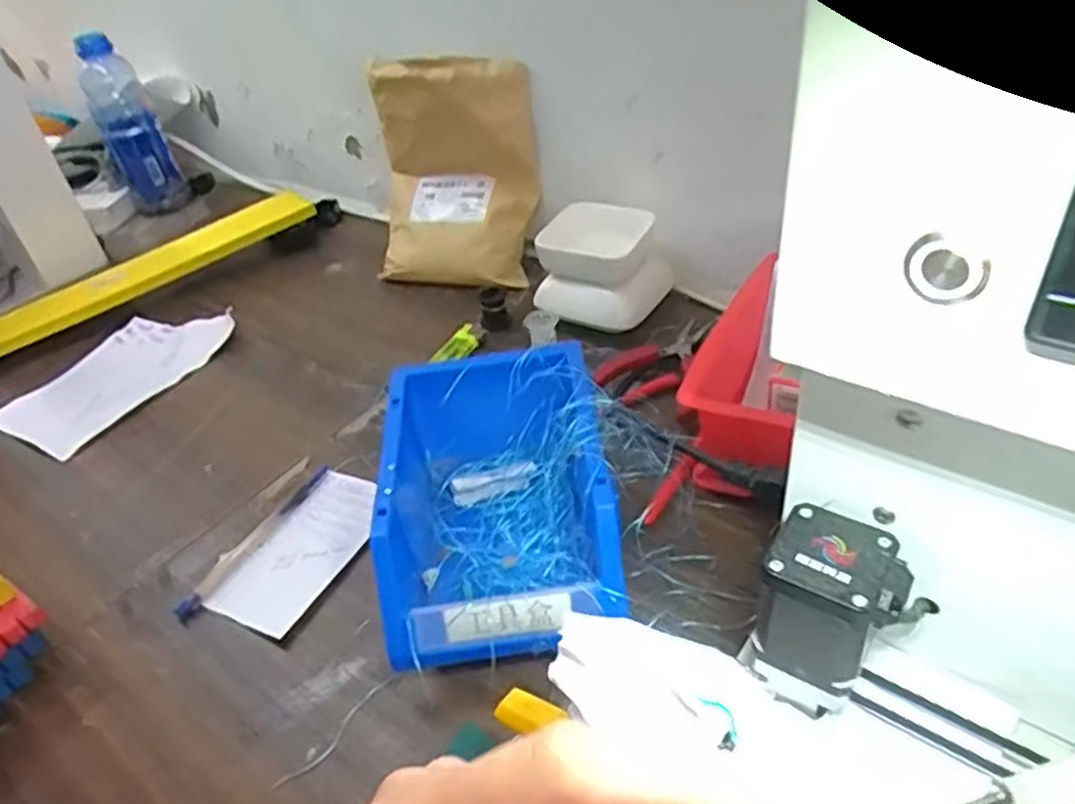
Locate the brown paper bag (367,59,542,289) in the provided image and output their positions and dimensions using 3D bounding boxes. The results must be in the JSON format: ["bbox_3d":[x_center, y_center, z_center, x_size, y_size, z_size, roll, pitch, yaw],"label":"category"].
[{"bbox_3d":[-0.085,-0.198,0.683,0.159,0.203,0.080,10,42,22],"label":"brown paper bag"}]

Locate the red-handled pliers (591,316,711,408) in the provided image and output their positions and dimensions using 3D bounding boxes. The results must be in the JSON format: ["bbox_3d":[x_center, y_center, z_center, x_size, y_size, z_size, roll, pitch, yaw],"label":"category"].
[{"bbox_3d":[0.091,-0.029,0.559,0.108,0.020,0.039,-29,43,-22],"label":"red-handled pliers"}]

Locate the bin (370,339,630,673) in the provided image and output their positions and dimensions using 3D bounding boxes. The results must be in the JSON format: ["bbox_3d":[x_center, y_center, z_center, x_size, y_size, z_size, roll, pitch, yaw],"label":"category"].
[{"bbox_3d":[-0.020,0.056,0.429,0.126,0.082,0.180,-9,38,1],"label":"bin"}]

